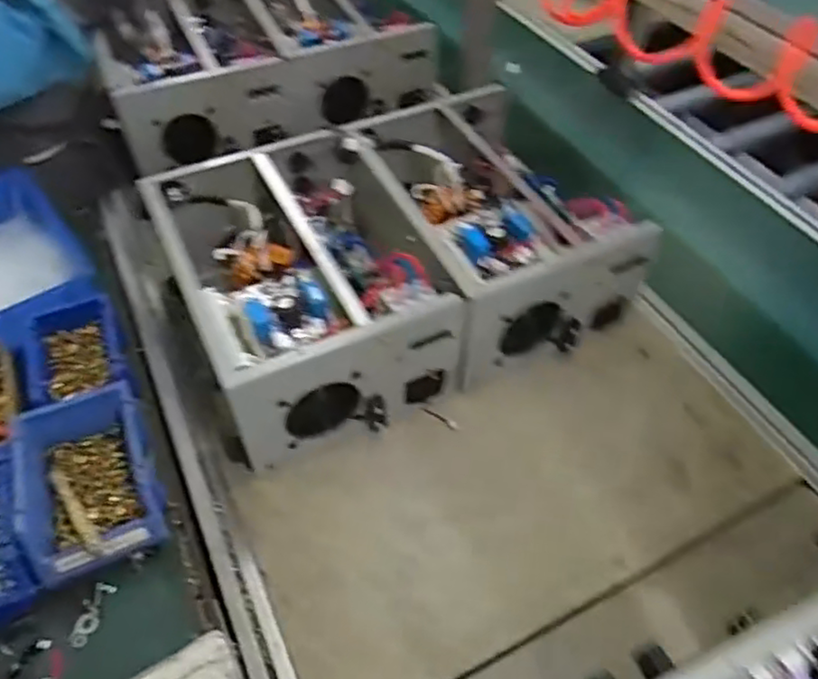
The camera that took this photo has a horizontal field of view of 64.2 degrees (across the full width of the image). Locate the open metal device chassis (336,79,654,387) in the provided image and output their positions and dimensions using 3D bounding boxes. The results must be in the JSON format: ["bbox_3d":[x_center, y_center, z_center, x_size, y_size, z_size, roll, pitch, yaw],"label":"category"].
[{"bbox_3d":[0.099,-0.160,0.905,0.271,0.205,0.386,-23,54,-17],"label":"open metal device chassis"}]

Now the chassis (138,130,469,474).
[{"bbox_3d":[-0.136,-0.069,0.836,0.295,0.184,0.393,-20,53,-16],"label":"chassis"}]

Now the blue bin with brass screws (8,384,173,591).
[{"bbox_3d":[-0.334,0.151,0.694,0.127,0.083,0.190,-19,53,-15],"label":"blue bin with brass screws"}]

